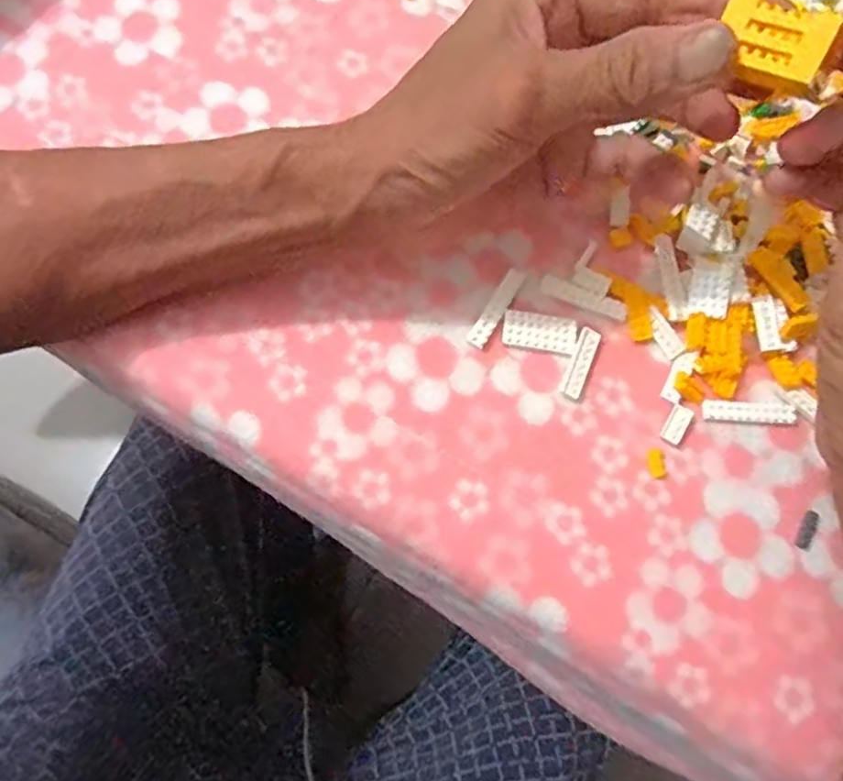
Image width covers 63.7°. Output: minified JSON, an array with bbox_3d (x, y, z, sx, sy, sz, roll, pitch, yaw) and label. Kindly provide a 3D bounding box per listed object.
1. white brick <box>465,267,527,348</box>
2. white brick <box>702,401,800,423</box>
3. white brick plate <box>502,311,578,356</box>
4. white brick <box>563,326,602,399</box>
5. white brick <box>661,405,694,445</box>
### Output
[{"bbox_3d":[0.032,-0.036,0.297,0.009,0.006,0.038,31,75,7],"label":"white brick"},{"bbox_3d":[0.141,0.009,0.292,0.040,0.004,0.009,3,73,-1],"label":"white brick"},{"bbox_3d":[0.052,-0.026,0.296,0.031,0.004,0.015,10,73,1],"label":"white brick plate"},{"bbox_3d":[0.070,-0.012,0.295,0.009,0.004,0.032,22,74,5],"label":"white brick"},{"bbox_3d":[0.109,0.014,0.288,0.009,0.004,0.016,29,75,7],"label":"white brick"}]

